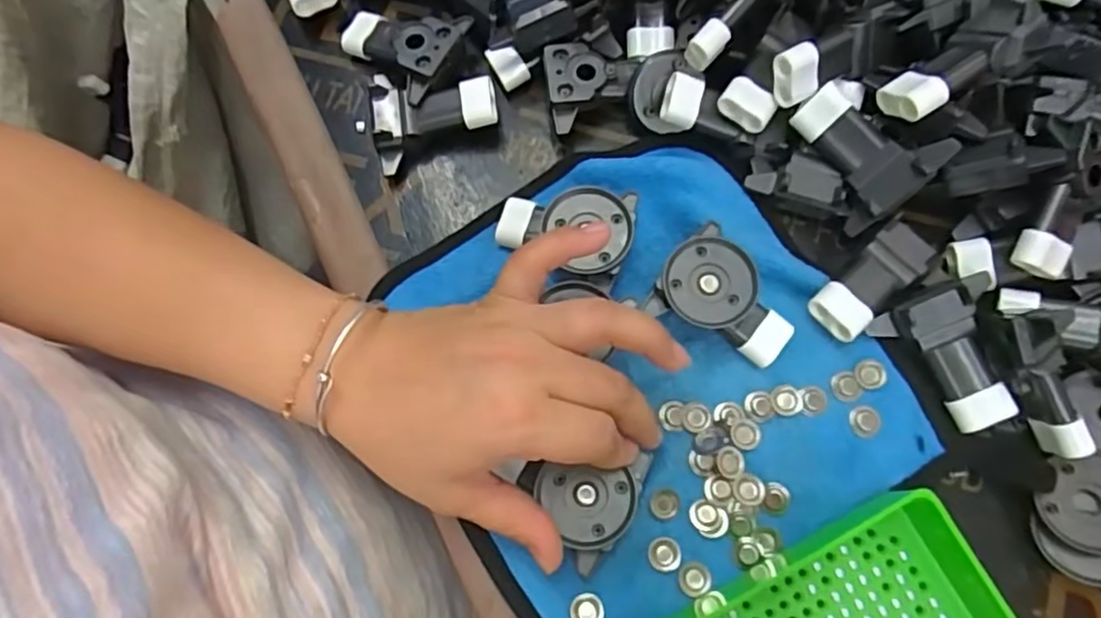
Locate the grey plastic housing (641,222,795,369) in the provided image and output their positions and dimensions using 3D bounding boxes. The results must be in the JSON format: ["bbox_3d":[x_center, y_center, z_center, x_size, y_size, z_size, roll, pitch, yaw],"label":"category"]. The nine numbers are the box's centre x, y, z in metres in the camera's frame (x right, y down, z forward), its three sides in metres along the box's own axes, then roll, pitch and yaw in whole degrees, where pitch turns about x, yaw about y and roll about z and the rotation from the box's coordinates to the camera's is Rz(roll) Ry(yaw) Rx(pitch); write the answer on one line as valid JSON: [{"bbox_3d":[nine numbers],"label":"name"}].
[{"bbox_3d":[0.083,-0.004,0.312,0.065,0.024,0.046,34,79,10],"label":"grey plastic housing"}]

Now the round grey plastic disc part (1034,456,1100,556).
[{"bbox_3d":[0.233,0.084,0.286,0.038,0.007,0.041,-8,64,17],"label":"round grey plastic disc part"}]

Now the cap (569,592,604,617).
[{"bbox_3d":[0.016,0.131,0.289,0.014,0.004,0.014,0,75,2],"label":"cap"}]

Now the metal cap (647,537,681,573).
[{"bbox_3d":[0.050,0.109,0.295,0.014,0.004,0.014,0,75,2],"label":"metal cap"}]

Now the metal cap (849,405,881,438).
[{"bbox_3d":[0.145,0.052,0.308,0.014,0.004,0.014,0,75,2],"label":"metal cap"}]

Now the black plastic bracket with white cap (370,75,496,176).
[{"bbox_3d":[-0.061,-0.105,0.348,0.064,0.023,0.051,-12,75,-1],"label":"black plastic bracket with white cap"}]

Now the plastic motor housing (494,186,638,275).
[{"bbox_3d":[0.006,-0.037,0.320,0.065,0.024,0.040,6,76,4],"label":"plastic motor housing"}]

